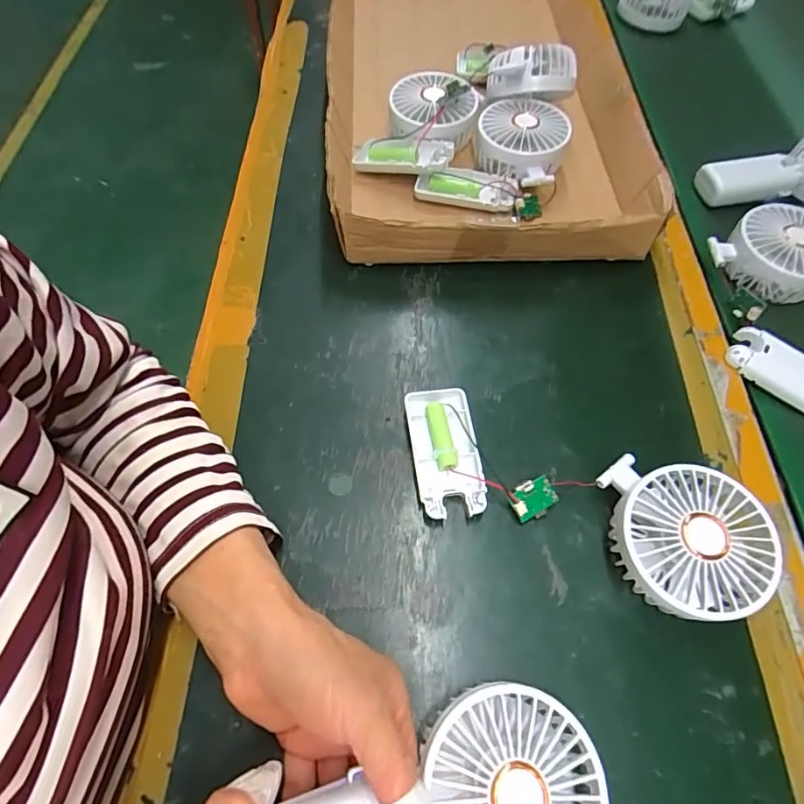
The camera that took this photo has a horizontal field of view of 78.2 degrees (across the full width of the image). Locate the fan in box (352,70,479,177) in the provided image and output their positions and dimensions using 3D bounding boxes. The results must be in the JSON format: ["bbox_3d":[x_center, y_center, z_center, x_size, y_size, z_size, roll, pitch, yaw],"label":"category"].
[{"bbox_3d":[0.016,-0.270,0.480,0.095,0.052,0.118,22,64,11],"label":"fan in box"}]

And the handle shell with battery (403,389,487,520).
[{"bbox_3d":[0.030,0.035,0.346,0.044,0.016,0.092,-7,62,-5],"label":"handle shell with battery"}]

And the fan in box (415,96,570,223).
[{"bbox_3d":[0.091,-0.235,0.469,0.115,0.041,0.136,21,64,10],"label":"fan in box"}]

